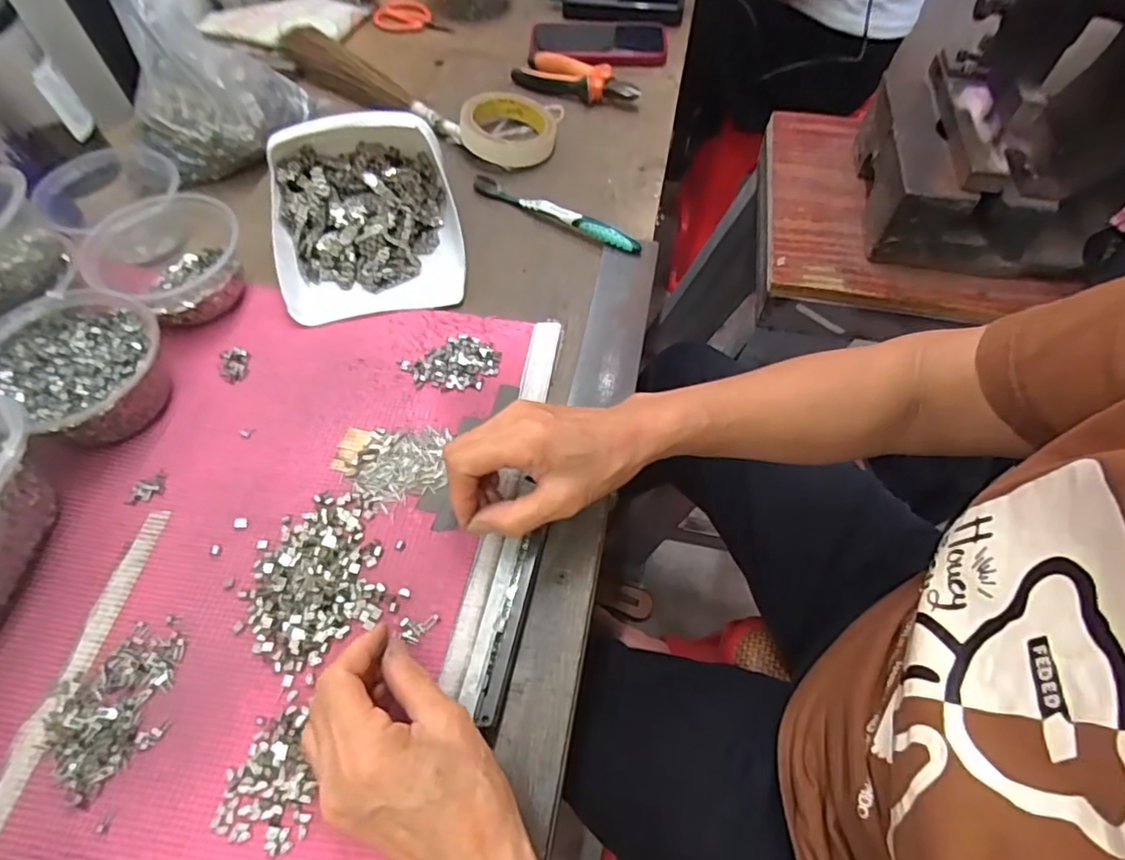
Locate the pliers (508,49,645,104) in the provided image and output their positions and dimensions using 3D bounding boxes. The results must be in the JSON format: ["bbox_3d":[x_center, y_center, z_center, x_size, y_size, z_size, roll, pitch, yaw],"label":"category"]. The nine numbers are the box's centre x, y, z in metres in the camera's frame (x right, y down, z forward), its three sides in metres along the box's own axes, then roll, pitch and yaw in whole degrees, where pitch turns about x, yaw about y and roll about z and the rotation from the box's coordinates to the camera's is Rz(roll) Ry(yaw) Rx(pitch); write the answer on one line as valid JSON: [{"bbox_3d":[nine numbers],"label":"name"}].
[{"bbox_3d":[0.017,-0.403,0.664,0.143,0.022,0.050,24,61,15],"label":"pliers"}]

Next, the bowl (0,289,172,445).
[{"bbox_3d":[-0.344,-0.043,0.420,0.115,0.057,0.104,21,61,12],"label":"bowl"}]

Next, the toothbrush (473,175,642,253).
[{"bbox_3d":[-0.007,-0.207,0.551,0.182,0.023,0.015,28,63,17],"label":"toothbrush"}]

